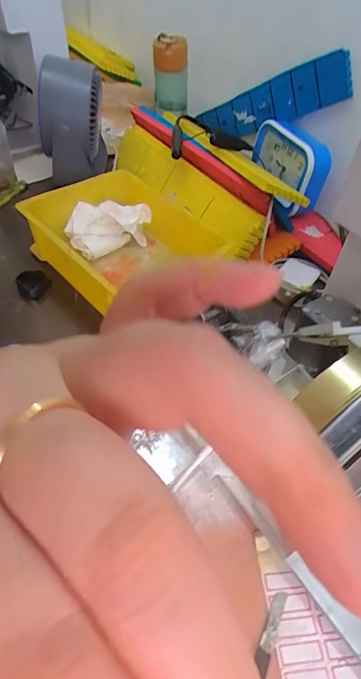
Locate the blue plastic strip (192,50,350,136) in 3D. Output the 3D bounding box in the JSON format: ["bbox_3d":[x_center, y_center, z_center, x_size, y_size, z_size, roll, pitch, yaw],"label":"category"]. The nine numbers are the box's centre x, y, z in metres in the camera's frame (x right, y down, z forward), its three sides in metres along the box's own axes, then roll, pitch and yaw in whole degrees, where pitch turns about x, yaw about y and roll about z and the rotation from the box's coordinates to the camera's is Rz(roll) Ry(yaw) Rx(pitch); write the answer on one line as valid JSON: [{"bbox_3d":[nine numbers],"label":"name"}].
[{"bbox_3d":[0.138,-0.376,0.637,0.021,0.062,0.299,-38,31,-27],"label":"blue plastic strip"}]

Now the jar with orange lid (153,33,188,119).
[{"bbox_3d":[-0.017,-0.458,0.703,0.060,0.122,0.066,3,49,-2],"label":"jar with orange lid"}]

